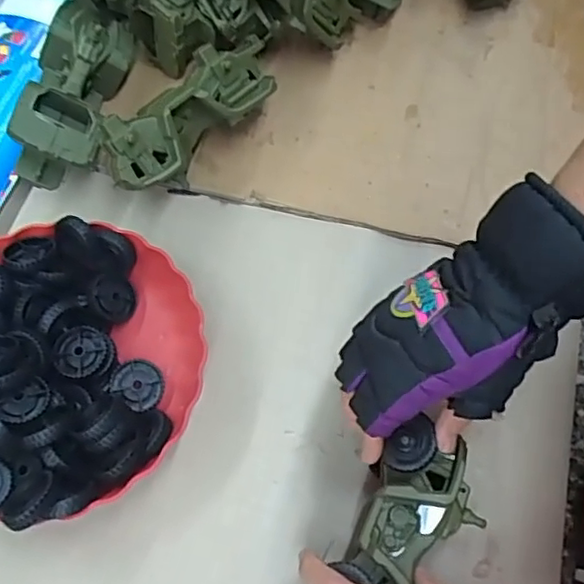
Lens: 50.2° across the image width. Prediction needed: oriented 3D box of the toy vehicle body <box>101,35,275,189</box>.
[{"bbox_3d":[-0.093,-0.161,0.581,0.074,0.074,0.186,42,74,17],"label":"toy vehicle body"}]

